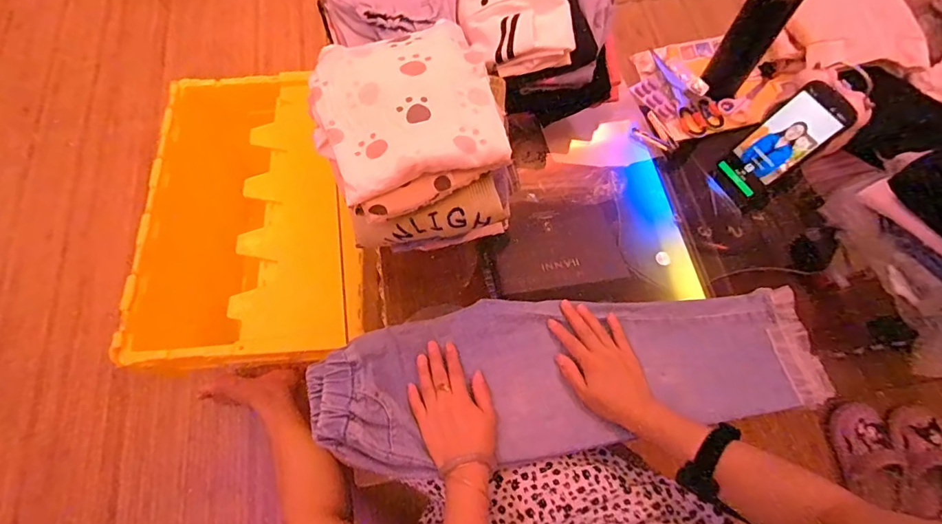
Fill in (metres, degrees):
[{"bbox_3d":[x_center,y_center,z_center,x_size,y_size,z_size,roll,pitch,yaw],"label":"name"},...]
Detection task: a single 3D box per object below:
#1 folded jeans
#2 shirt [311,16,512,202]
[{"bbox_3d":[0.119,0.135,0.571,0.605,0.053,0.195,-6,69,-5],"label":"folded jeans"},{"bbox_3d":[-0.072,-0.167,0.476,0.186,0.027,0.197,-12,69,-6],"label":"shirt"}]

